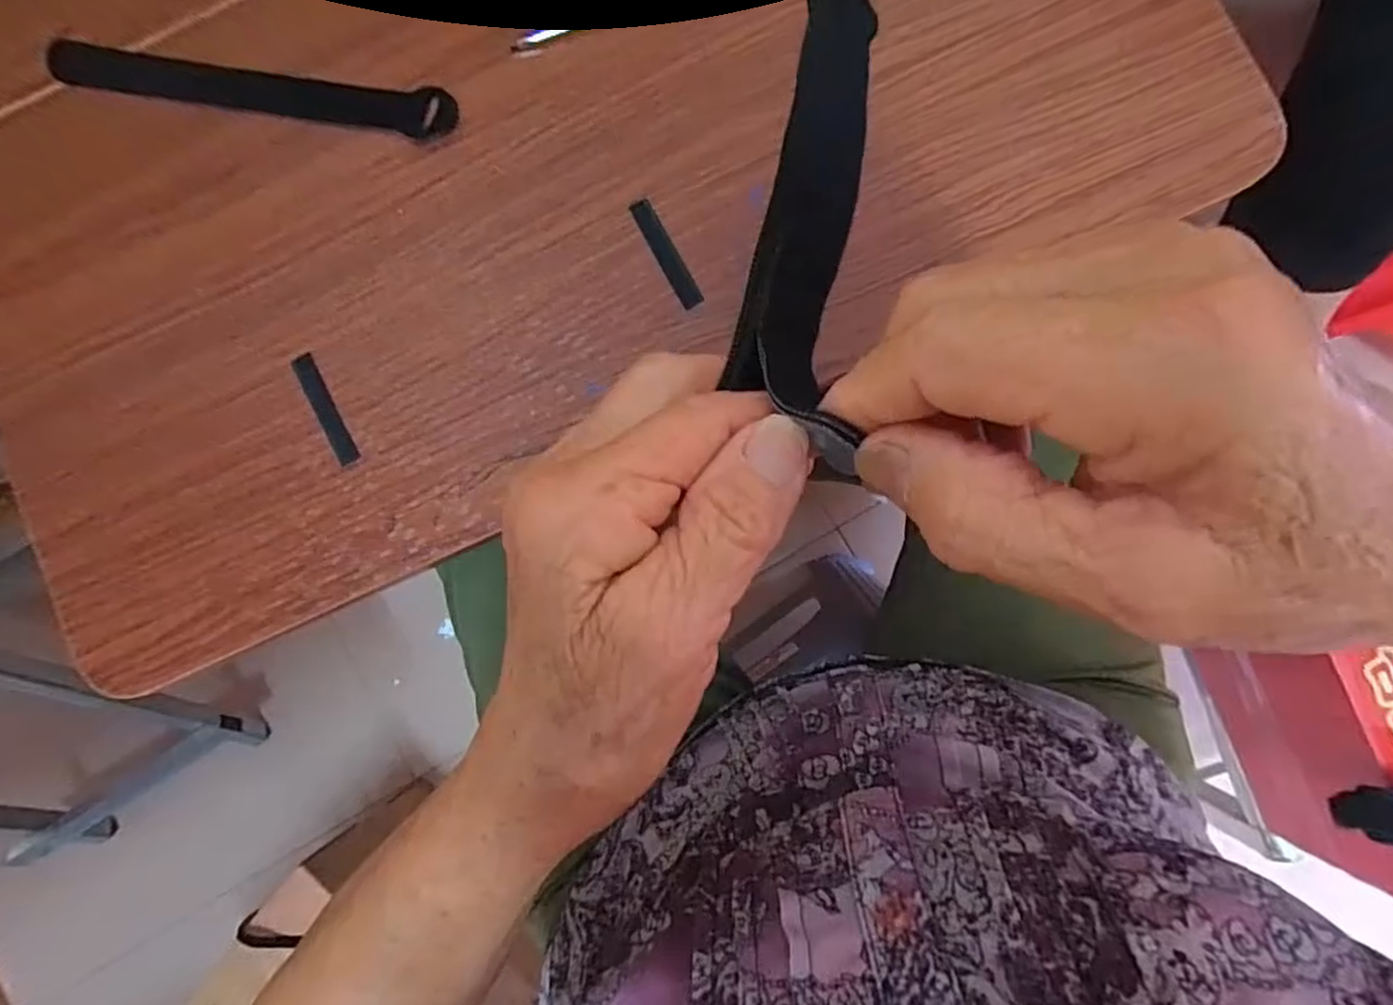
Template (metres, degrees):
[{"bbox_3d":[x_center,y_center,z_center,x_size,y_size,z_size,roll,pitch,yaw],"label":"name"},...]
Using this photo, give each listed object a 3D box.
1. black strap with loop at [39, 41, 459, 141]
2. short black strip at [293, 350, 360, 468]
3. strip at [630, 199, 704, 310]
[{"bbox_3d":[-0.209,-0.194,0.310,0.198,0.009,0.026,11,87,3],"label":"black strap with loop"},{"bbox_3d":[-0.167,-0.042,0.299,0.009,0.004,0.054,-28,86,0],"label":"short black strip"},{"bbox_3d":[-0.014,-0.112,0.299,0.009,0.004,0.055,-28,86,0],"label":"strip"}]

